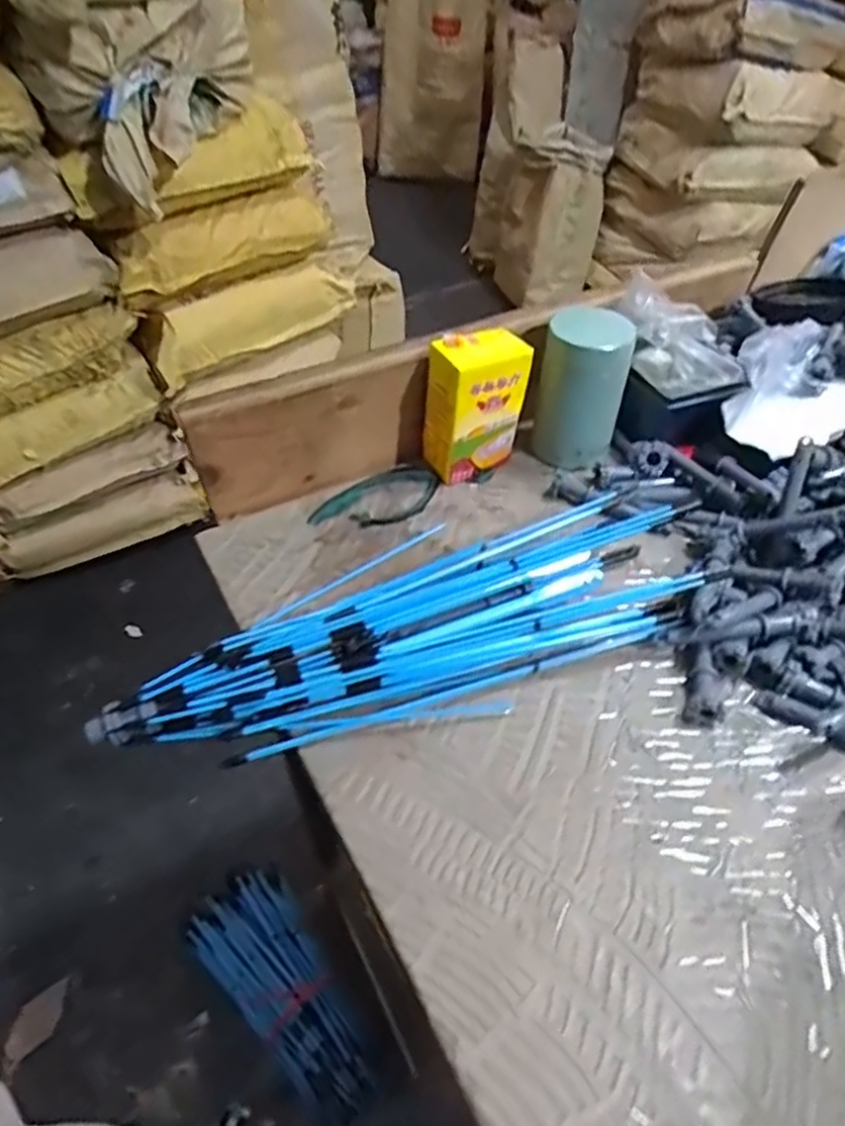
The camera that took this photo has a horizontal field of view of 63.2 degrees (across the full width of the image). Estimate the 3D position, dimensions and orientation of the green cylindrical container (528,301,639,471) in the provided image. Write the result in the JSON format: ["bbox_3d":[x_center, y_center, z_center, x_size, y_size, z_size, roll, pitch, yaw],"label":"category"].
[{"bbox_3d":[0.125,-0.134,0.544,0.067,0.108,0.068,0,46,1],"label":"green cylindrical container"}]

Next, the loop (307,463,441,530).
[{"bbox_3d":[-0.029,-0.050,0.535,0.114,0.008,0.053,-35,55,-28],"label":"loop"}]

